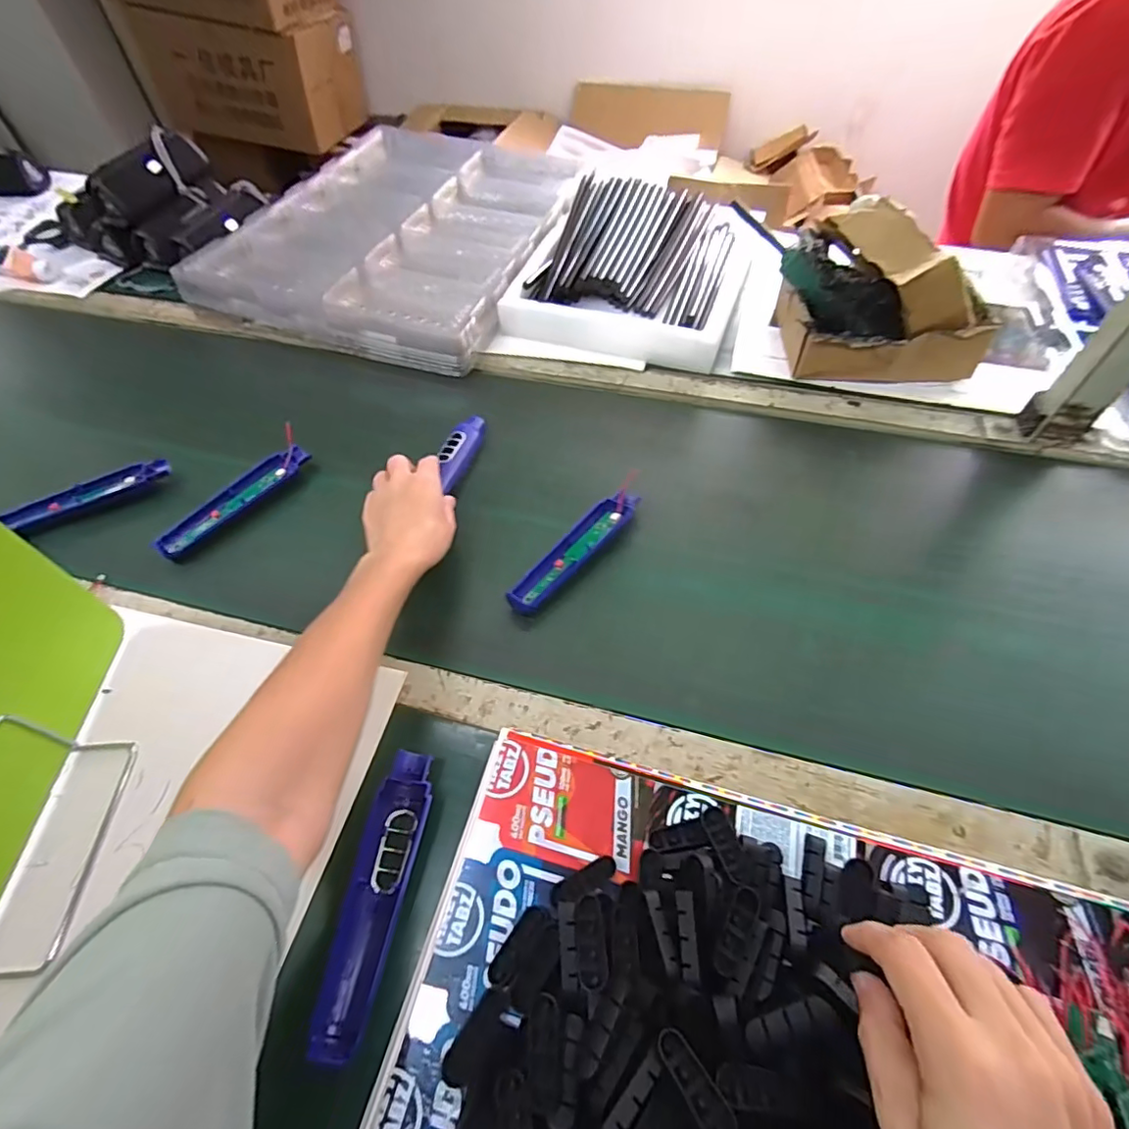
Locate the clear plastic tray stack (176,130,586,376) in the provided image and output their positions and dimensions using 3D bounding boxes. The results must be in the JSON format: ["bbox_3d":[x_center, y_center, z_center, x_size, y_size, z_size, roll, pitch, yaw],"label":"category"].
[{"bbox_3d":[-0.237,-0.533,0.879,0.454,0.074,0.594,15,55,13],"label":"clear plastic tray stack"}]

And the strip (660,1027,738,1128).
[{"bbox_3d":[0.065,0.257,0.272,0.016,0.008,0.047,-28,43,-18],"label":"strip"}]

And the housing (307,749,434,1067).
[{"bbox_3d":[-0.124,0.216,0.366,0.040,0.023,0.172,7,54,8],"label":"housing"}]

